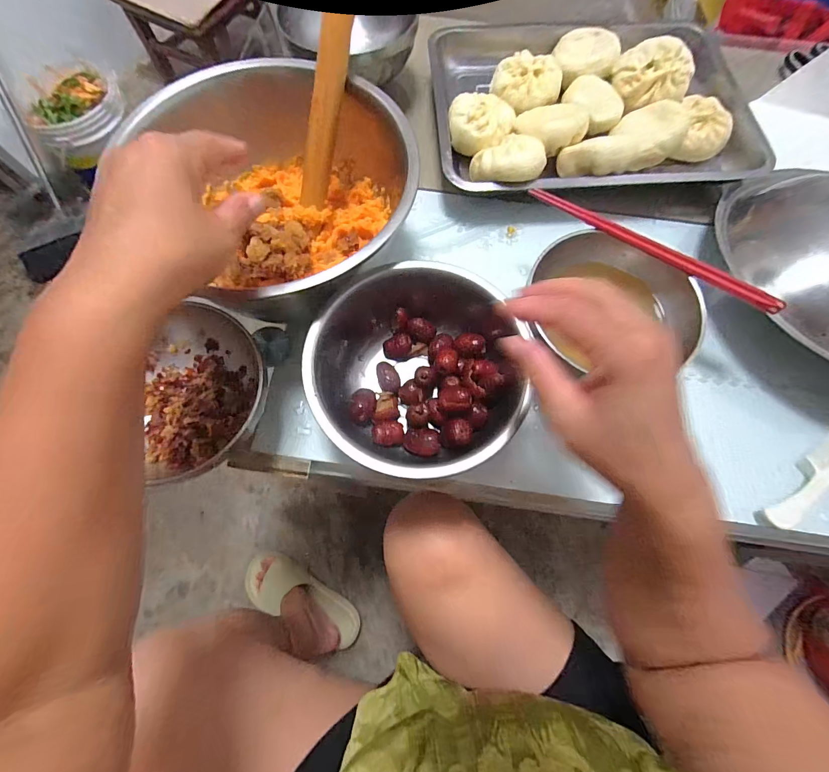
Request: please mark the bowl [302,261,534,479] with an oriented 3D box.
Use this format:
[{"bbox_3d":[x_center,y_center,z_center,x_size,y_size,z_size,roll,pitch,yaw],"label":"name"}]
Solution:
[{"bbox_3d":[0.008,-0.022,0.344,0.189,0.085,0.201,0,72,-1],"label":"bowl"}]

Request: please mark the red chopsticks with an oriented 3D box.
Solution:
[{"bbox_3d":[0.213,-0.126,0.335,0.235,0.012,0.016,31,74,9],"label":"red chopsticks"}]

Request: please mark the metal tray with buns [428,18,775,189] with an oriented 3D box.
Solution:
[{"bbox_3d":[0.218,-0.370,0.473,0.381,0.068,0.301,-4,72,-2],"label":"metal tray with buns"}]

